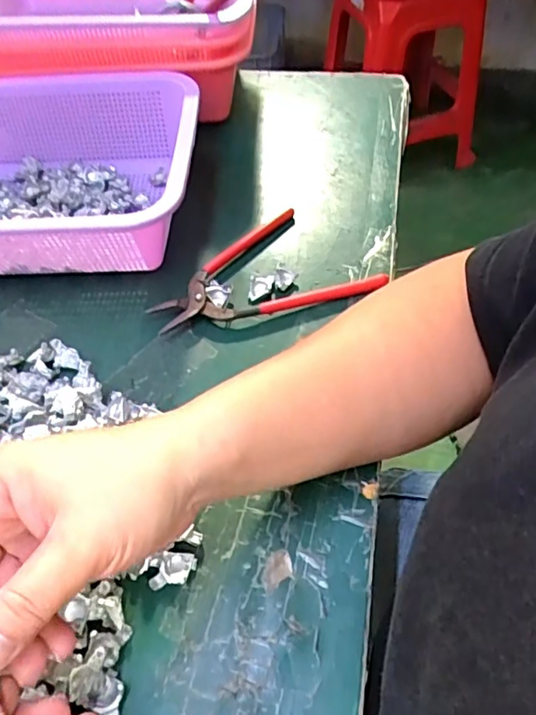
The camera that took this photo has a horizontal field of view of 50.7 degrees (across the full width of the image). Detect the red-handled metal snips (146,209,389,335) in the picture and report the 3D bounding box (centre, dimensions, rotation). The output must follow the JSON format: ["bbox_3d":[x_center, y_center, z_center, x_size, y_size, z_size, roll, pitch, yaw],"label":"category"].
[{"bbox_3d":[-0.009,-0.071,0.427,0.159,0.016,0.101,-14,52,-7],"label":"red-handled metal snips"}]

